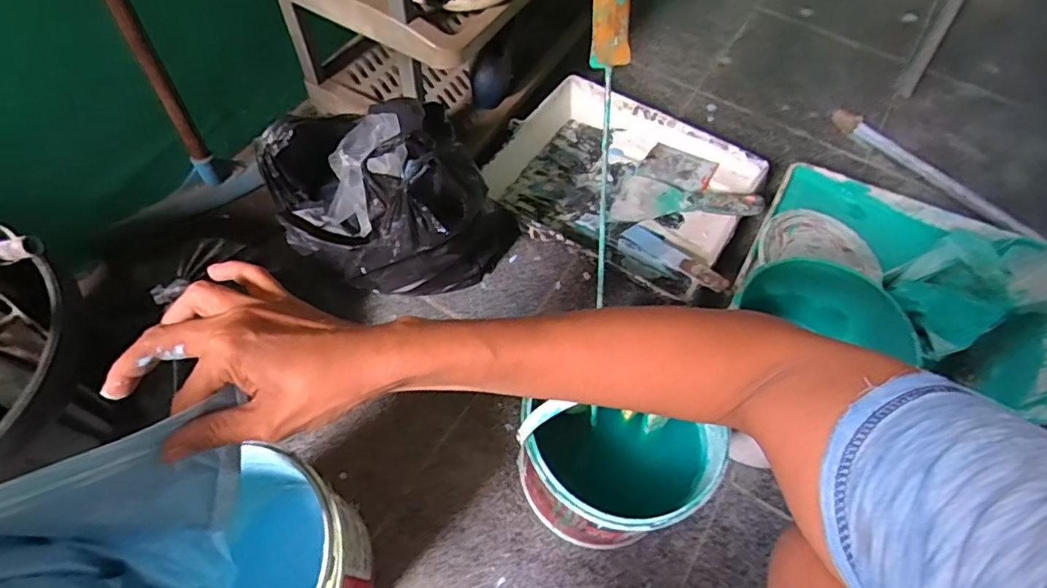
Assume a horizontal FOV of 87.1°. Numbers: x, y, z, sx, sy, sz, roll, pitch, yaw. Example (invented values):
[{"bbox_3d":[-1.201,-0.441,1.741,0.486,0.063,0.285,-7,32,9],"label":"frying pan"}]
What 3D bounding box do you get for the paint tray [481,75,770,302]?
[{"bbox_3d":[0.142,-0.154,0.813,0.345,0.070,0.289,30,63,14],"label":"paint tray"}]

